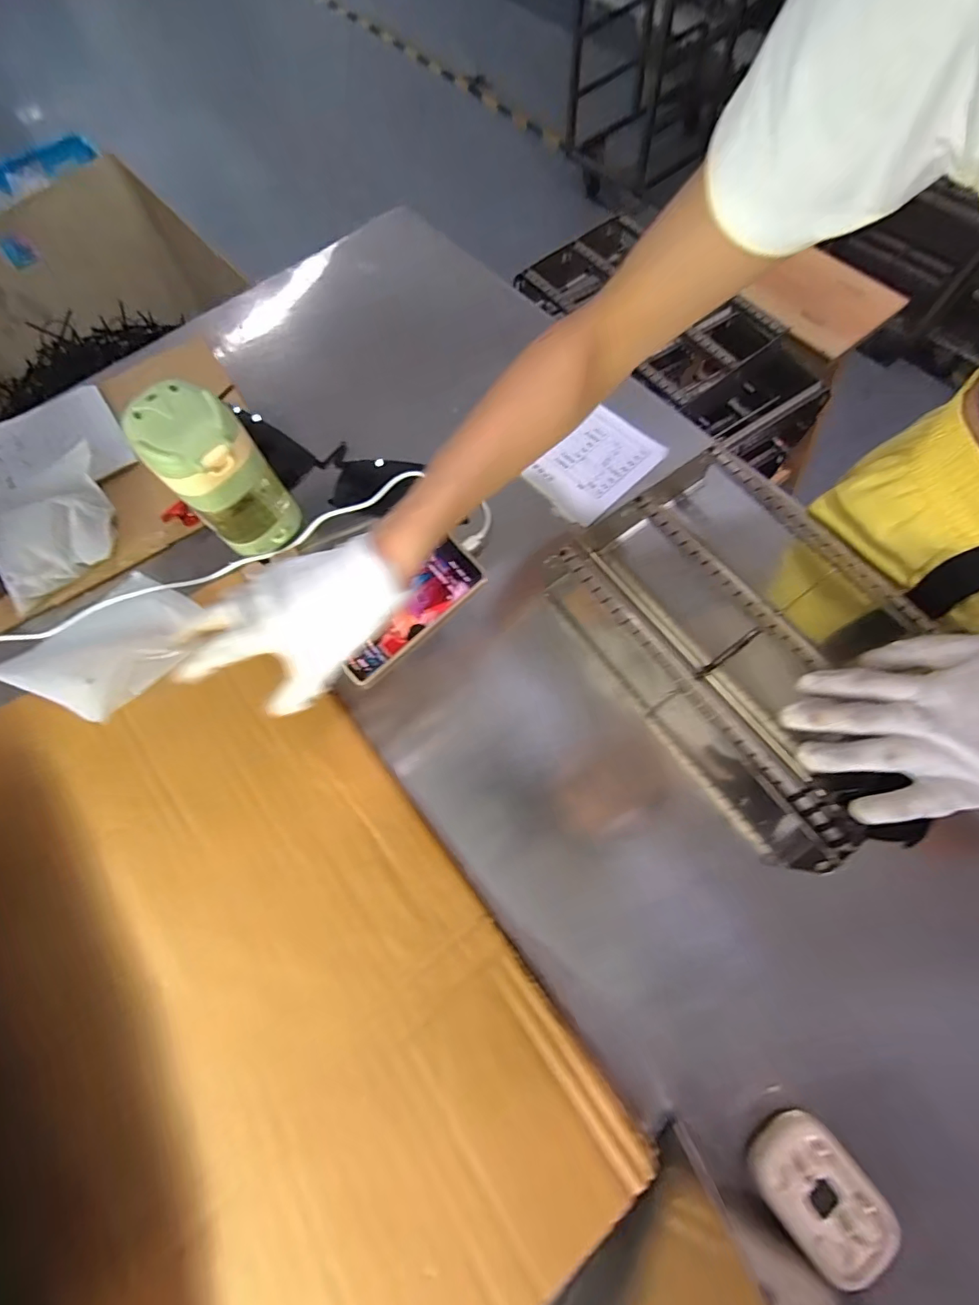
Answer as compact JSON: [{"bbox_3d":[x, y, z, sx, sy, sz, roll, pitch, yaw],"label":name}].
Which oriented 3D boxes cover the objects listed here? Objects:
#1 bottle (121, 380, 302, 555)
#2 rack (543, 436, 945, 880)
[{"bbox_3d":[-0.238,-0.158,0.438,0.081,0.145,0.071,-38,72,-11],"label":"bottle"},{"bbox_3d":[0.225,-0.009,0.444,0.199,0.126,0.317,-33,71,-10],"label":"rack"}]

